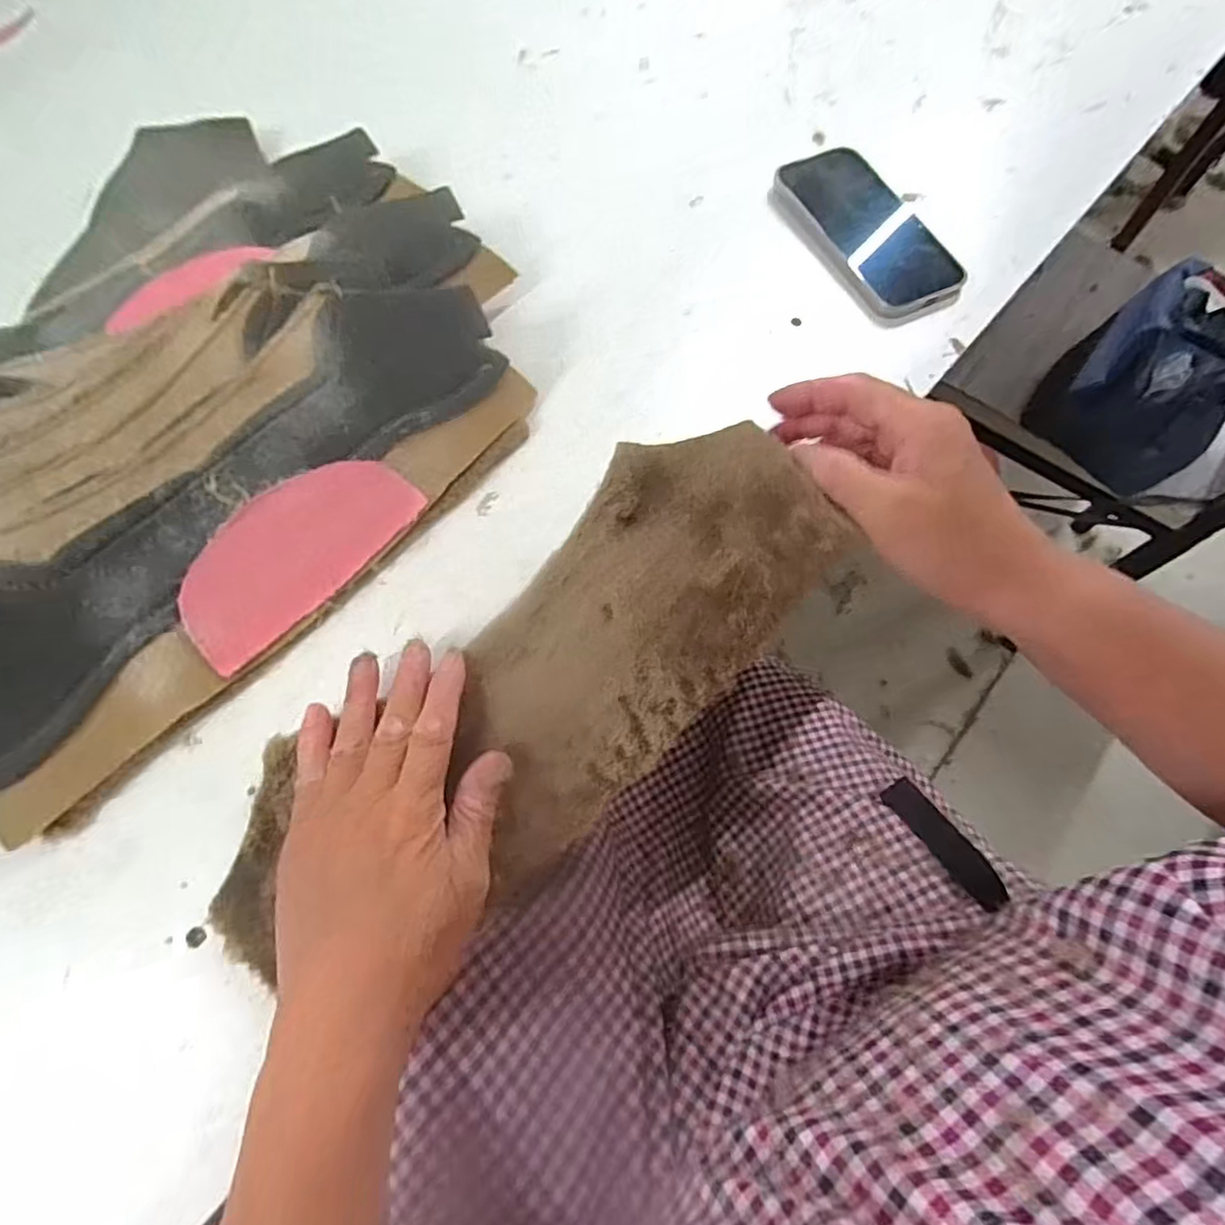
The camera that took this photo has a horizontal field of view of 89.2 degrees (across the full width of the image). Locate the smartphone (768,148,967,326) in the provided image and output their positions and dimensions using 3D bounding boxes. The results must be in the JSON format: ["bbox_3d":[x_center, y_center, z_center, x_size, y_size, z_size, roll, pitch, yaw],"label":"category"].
[{"bbox_3d":[0.191,-0.282,0.460,0.088,0.015,0.156,-28,71,-12],"label":"smartphone"}]

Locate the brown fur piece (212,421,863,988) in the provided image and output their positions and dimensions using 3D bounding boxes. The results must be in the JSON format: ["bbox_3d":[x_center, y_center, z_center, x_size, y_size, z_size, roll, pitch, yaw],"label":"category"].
[{"bbox_3d":[-0.038,0.040,0.304,0.327,0.036,0.119,-43,75,-3],"label":"brown fur piece"}]

